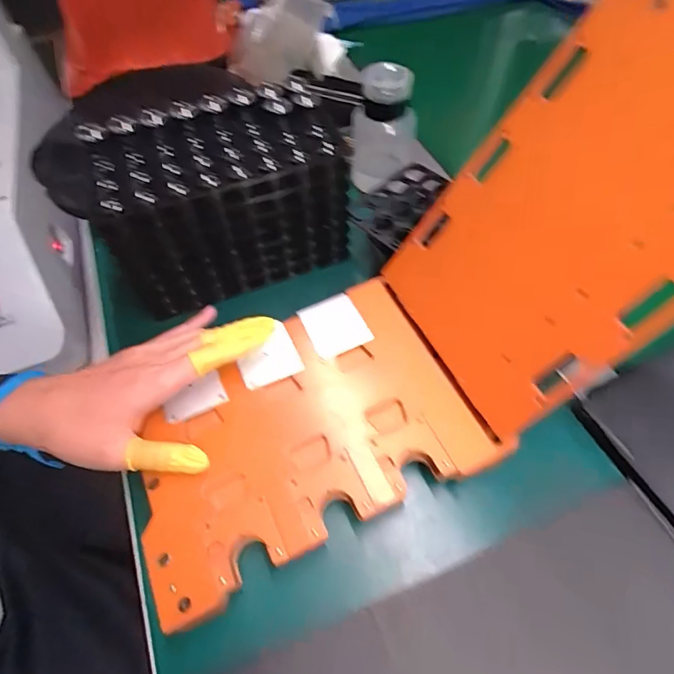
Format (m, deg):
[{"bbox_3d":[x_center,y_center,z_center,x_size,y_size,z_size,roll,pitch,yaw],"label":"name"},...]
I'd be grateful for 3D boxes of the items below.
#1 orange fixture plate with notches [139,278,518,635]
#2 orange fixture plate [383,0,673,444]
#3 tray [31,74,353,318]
[{"bbox_3d":[-0.027,0.064,0.309,0.226,0.012,0.156,-24,60,-12],"label":"orange fixture plate with notches"},{"bbox_3d":[0.136,-0.066,0.264,0.011,0.231,0.157,2,48,-43],"label":"orange fixture plate"},{"bbox_3d":[-0.100,-0.118,0.376,0.206,0.142,0.096,-17,59,-8],"label":"tray"}]

